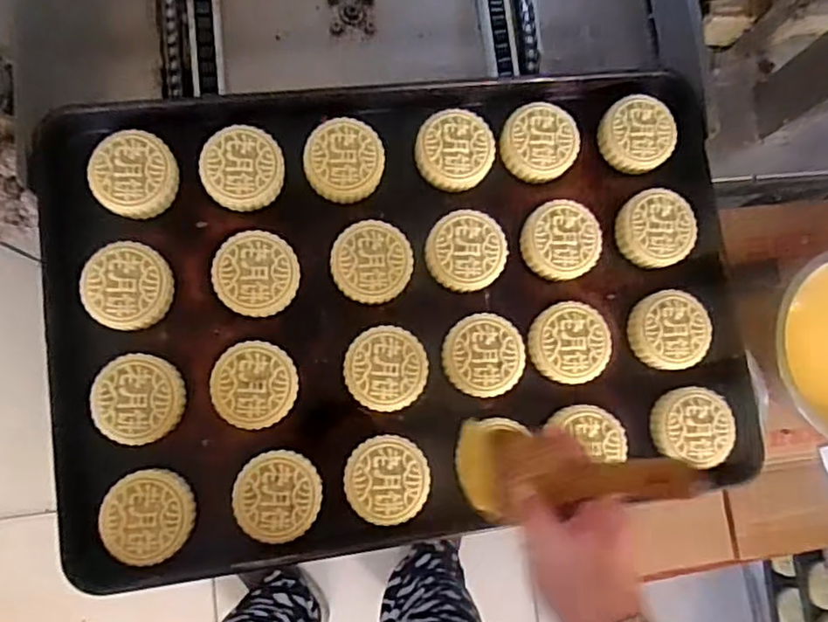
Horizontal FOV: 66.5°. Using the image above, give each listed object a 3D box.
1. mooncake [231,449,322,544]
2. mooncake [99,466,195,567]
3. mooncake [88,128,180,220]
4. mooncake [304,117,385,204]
[{"bbox_3d":[-0.111,0.151,0.518,0.068,0.017,0.068,1,83,-6],"label":"mooncake"},{"bbox_3d":[-0.212,0.163,0.504,0.067,0.019,0.069,1,83,-6],"label":"mooncake"},{"bbox_3d":[-0.237,-0.116,0.538,0.068,0.021,0.069,1,83,-6],"label":"mooncake"},{"bbox_3d":[-0.062,-0.135,0.566,0.068,0.022,0.070,1,83,-6],"label":"mooncake"}]

